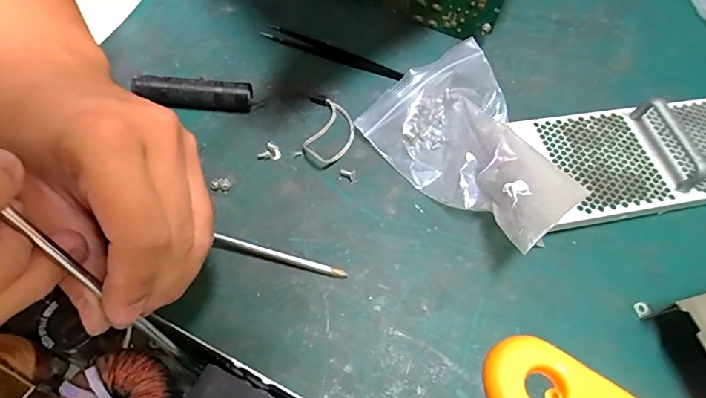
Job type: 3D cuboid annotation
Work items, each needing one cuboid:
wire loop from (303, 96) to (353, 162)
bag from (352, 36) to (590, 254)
[{"bbox_3d":[-0.017,-0.051,0.338,0.035,0.007,0.063,4,59,-2],"label":"wire loop"},{"bbox_3d":[0.091,-0.042,0.314,0.106,0.053,0.143,-34,67,-21],"label":"bag"}]

